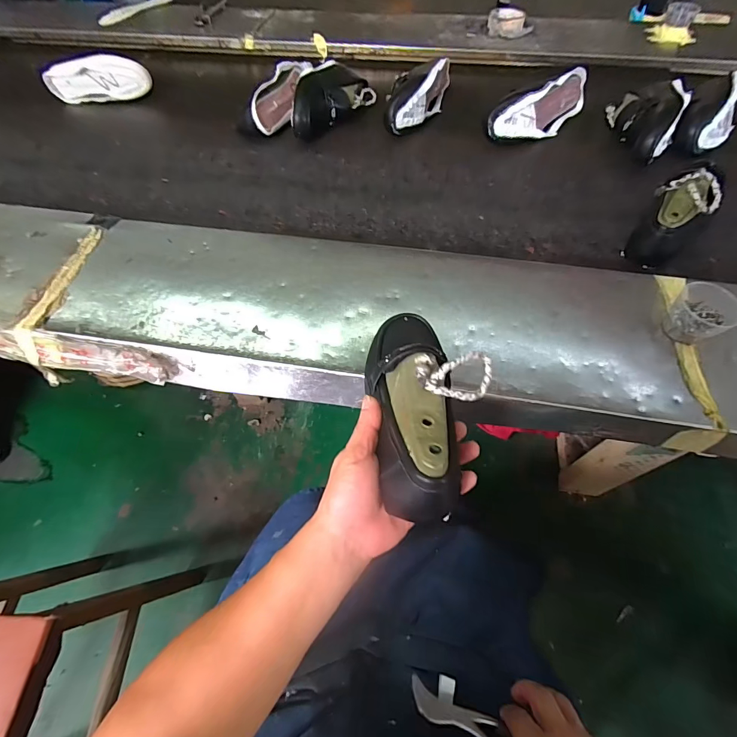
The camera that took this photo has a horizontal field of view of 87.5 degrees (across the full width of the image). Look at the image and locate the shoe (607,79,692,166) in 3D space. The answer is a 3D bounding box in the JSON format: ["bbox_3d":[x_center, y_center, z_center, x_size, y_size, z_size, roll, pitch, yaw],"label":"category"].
[{"bbox_3d":[0.505,-0.469,0.708,0.115,0.069,0.226,27,64,16],"label":"shoe"}]

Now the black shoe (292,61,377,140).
[{"bbox_3d":[-0.079,-0.546,0.769,0.080,0.074,0.216,37,67,20],"label":"black shoe"}]

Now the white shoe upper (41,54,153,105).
[{"bbox_3d":[-0.612,-0.642,0.851,0.245,0.068,0.047,-2,60,1],"label":"white shoe upper"}]

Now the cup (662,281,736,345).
[{"bbox_3d":[0.379,-0.061,0.441,0.055,0.052,0.060,-1,60,1],"label":"cup"}]

